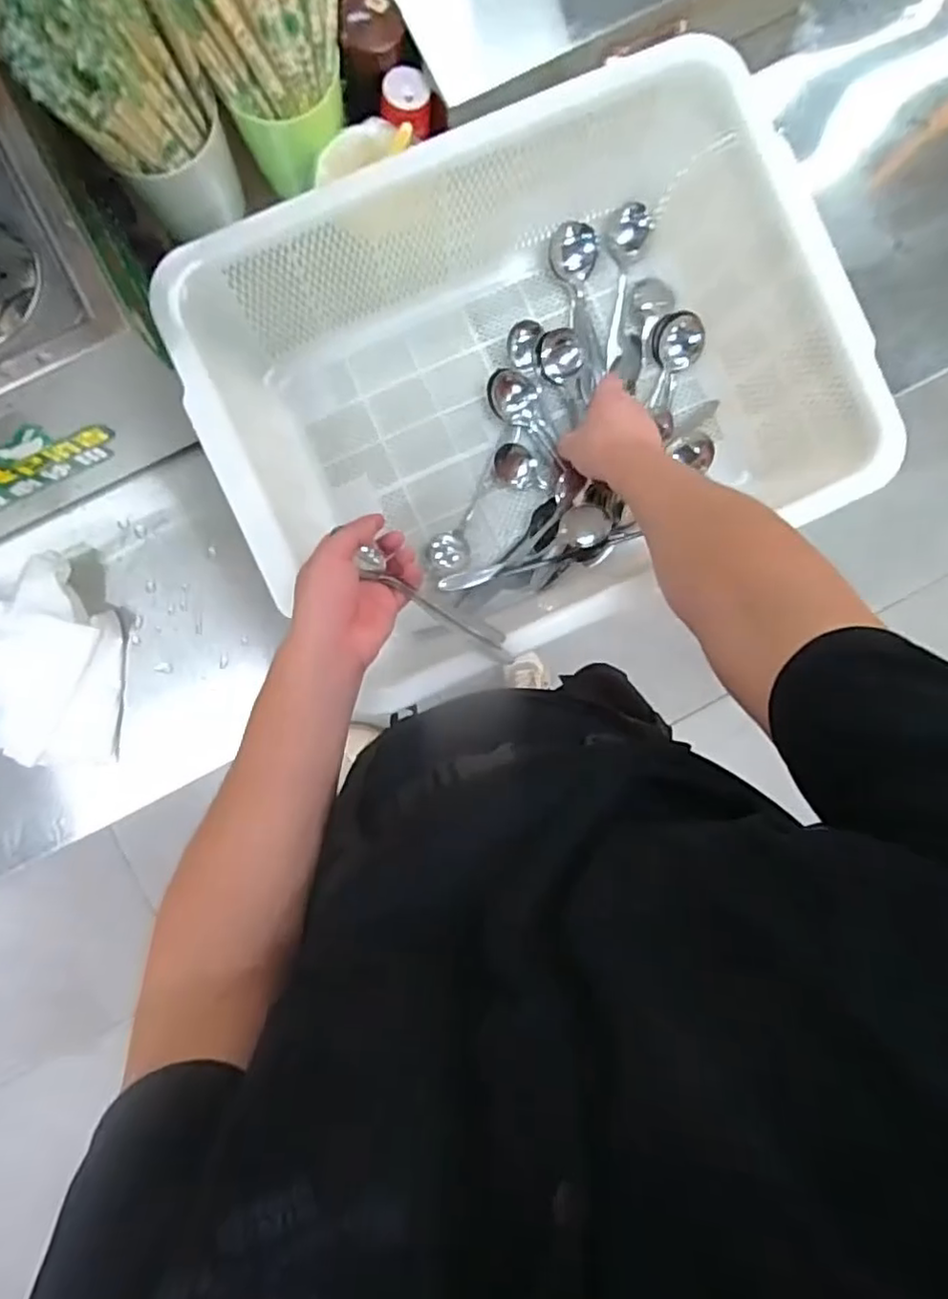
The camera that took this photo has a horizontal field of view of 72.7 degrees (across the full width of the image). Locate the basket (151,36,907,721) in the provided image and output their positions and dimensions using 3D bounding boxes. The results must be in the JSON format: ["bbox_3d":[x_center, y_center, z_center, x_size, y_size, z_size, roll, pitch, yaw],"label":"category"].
[{"bbox_3d":[0.047,-0.236,0.623,0.533,0.169,0.412,-24,91,-2],"label":"basket"}]

